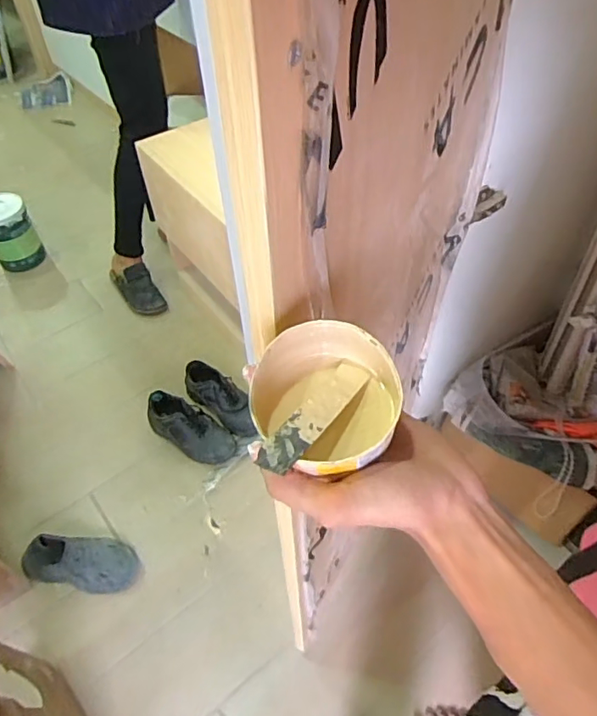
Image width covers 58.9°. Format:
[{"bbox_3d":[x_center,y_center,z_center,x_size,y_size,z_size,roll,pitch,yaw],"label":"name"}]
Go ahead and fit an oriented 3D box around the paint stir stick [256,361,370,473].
[{"bbox_3d":[0.010,0.032,0.303,0.021,0.004,0.099,26,43,22],"label":"paint stir stick"}]

